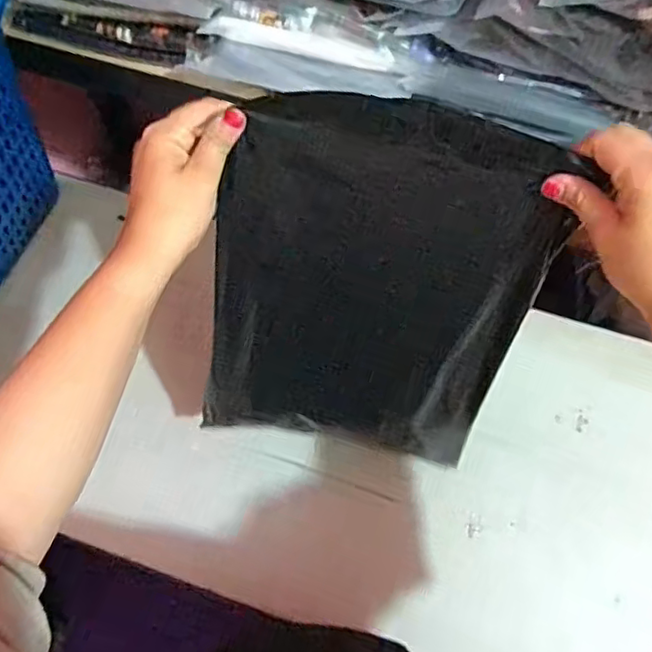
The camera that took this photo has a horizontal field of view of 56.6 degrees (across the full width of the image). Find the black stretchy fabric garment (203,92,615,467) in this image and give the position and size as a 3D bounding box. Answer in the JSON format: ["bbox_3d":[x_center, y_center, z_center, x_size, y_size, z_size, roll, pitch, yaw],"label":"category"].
[{"bbox_3d":[0.033,-0.017,0.508,0.248,0.339,0.027,13,40,4],"label":"black stretchy fabric garment"}]

